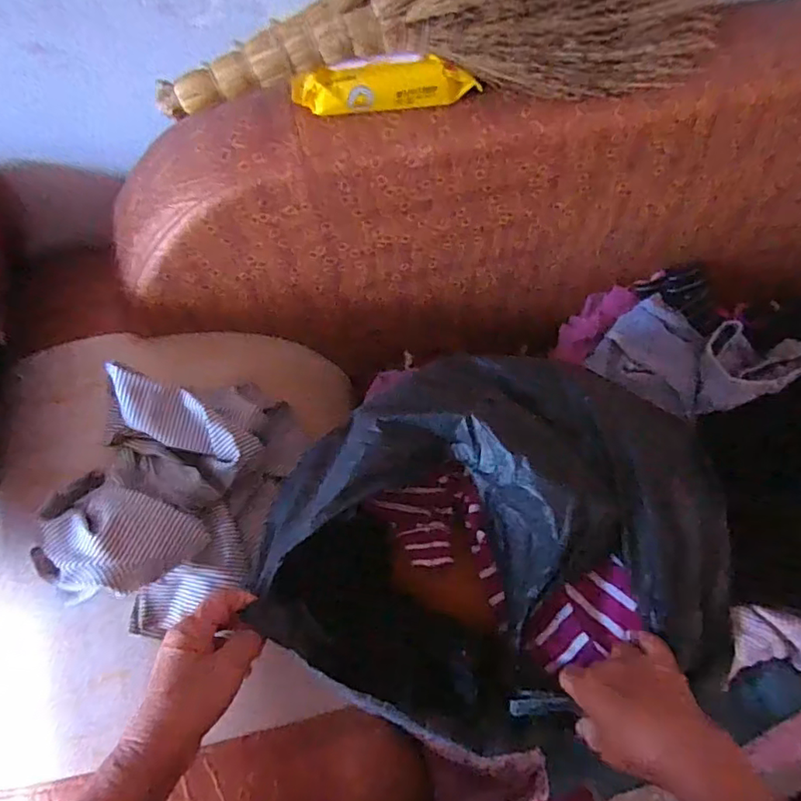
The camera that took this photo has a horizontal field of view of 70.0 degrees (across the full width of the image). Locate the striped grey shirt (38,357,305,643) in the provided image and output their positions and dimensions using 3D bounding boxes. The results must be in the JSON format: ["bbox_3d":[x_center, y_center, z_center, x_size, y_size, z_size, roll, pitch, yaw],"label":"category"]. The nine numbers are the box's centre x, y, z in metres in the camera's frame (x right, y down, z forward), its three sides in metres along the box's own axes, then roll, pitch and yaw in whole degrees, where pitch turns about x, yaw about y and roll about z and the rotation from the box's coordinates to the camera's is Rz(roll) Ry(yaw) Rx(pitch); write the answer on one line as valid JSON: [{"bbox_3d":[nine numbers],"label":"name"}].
[{"bbox_3d":[-0.232,0.094,0.573,0.188,0.145,0.250,12,70,5],"label":"striped grey shirt"}]

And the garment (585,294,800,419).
[{"bbox_3d":[0.390,-0.050,0.744,0.261,0.063,0.139,17,70,7],"label":"garment"}]

